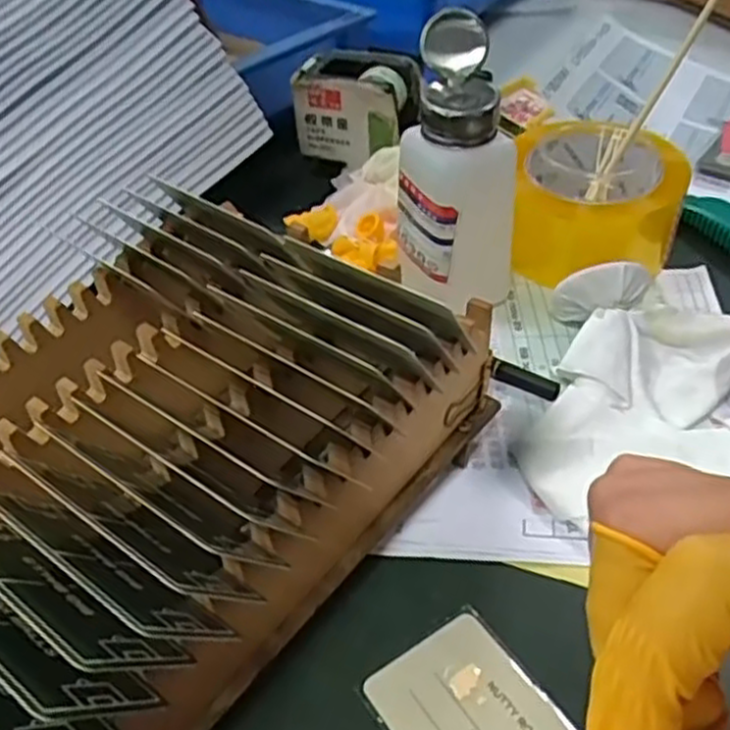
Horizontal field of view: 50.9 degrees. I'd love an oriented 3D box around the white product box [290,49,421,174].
[{"bbox_3d":[-0.003,-0.182,0.546,0.085,0.063,0.054,22,49,19],"label":"white product box"}]

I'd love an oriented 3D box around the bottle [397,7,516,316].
[{"bbox_3d":[0.045,-0.097,0.408,0.058,0.144,0.065,-35,56,-30],"label":"bottle"}]

